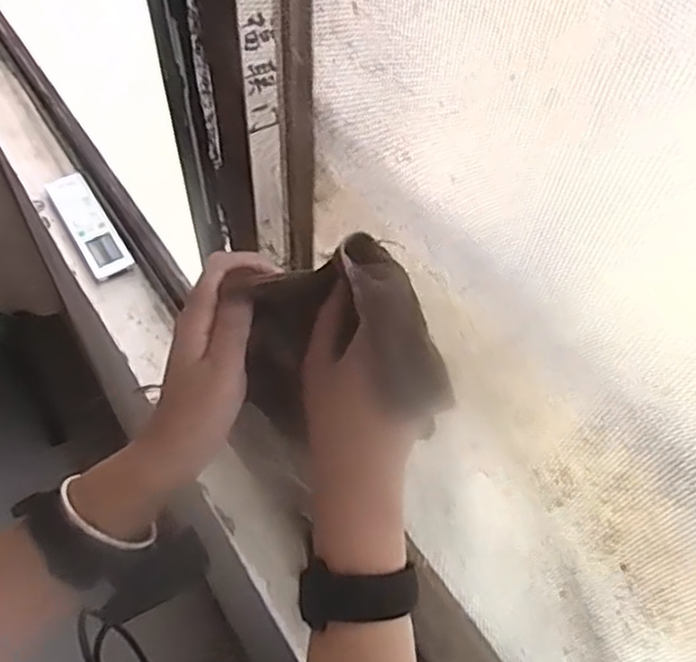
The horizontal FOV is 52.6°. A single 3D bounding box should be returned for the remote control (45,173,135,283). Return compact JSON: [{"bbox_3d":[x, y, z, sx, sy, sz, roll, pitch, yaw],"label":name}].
[{"bbox_3d":[-0.329,-0.133,0.893,0.049,0.023,0.184,-27,58,-20],"label":"remote control"}]

